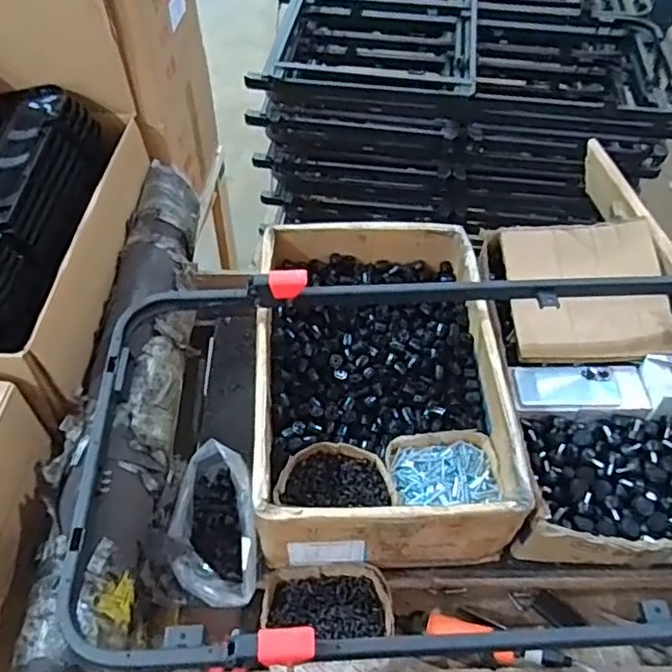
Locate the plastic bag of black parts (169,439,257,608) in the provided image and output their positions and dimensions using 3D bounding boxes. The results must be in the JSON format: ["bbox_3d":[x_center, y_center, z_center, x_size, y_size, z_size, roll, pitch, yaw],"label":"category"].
[{"bbox_3d":[-0.165,0.264,0.871,0.114,0.107,0.211,-1,51,-2],"label":"plastic bag of black parts"}]

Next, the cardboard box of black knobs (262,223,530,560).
[{"bbox_3d":[0.062,0.055,0.968,0.343,0.134,0.533,-3,51,-3],"label":"cardboard box of black knobs"}]

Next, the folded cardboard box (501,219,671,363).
[{"bbox_3d":[0.421,-0.085,1.068,0.257,0.033,0.264,-4,64,4],"label":"folded cardboard box"}]

